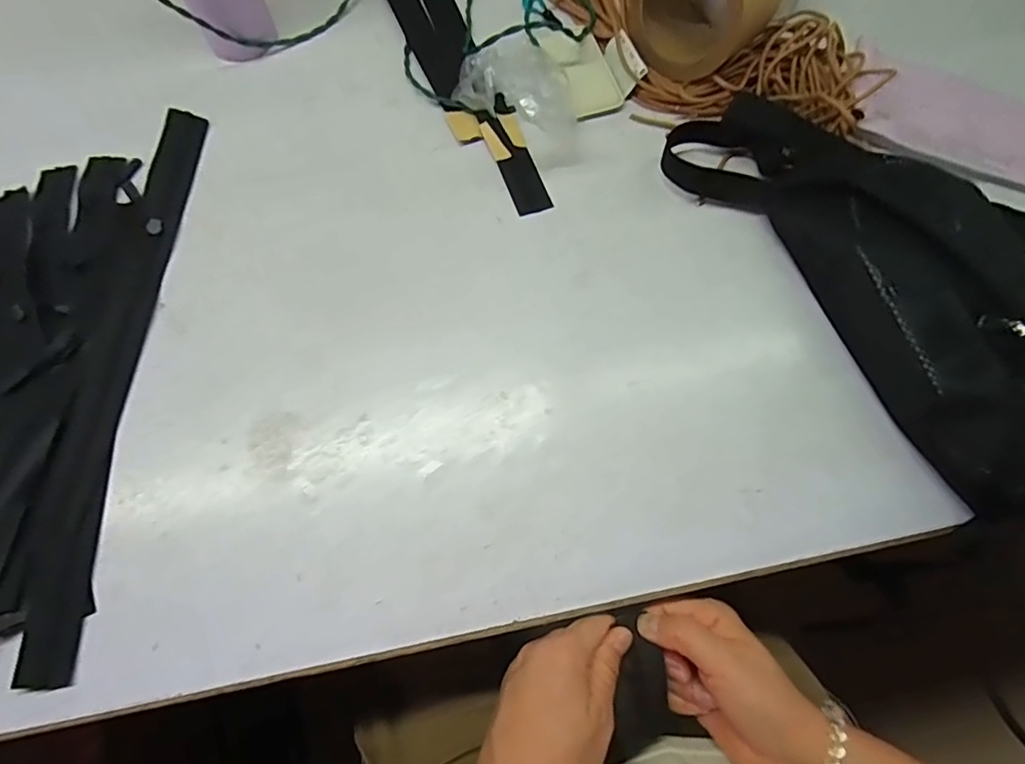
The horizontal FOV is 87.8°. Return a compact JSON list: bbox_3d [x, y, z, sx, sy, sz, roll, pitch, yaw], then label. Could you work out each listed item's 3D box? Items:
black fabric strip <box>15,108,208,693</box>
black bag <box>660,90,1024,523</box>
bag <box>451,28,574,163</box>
[{"bbox_3d":[-0.293,-0.023,0.396,0.039,0.006,0.436,0,71,-1],"label":"black fabric strip"},{"bbox_3d":[0.286,-0.094,0.395,0.155,0.076,0.376,-31,74,-11],"label":"black bag"},{"bbox_3d":[0.002,-0.249,0.463,0.084,0.040,0.127,-21,73,-8],"label":"bag"}]

